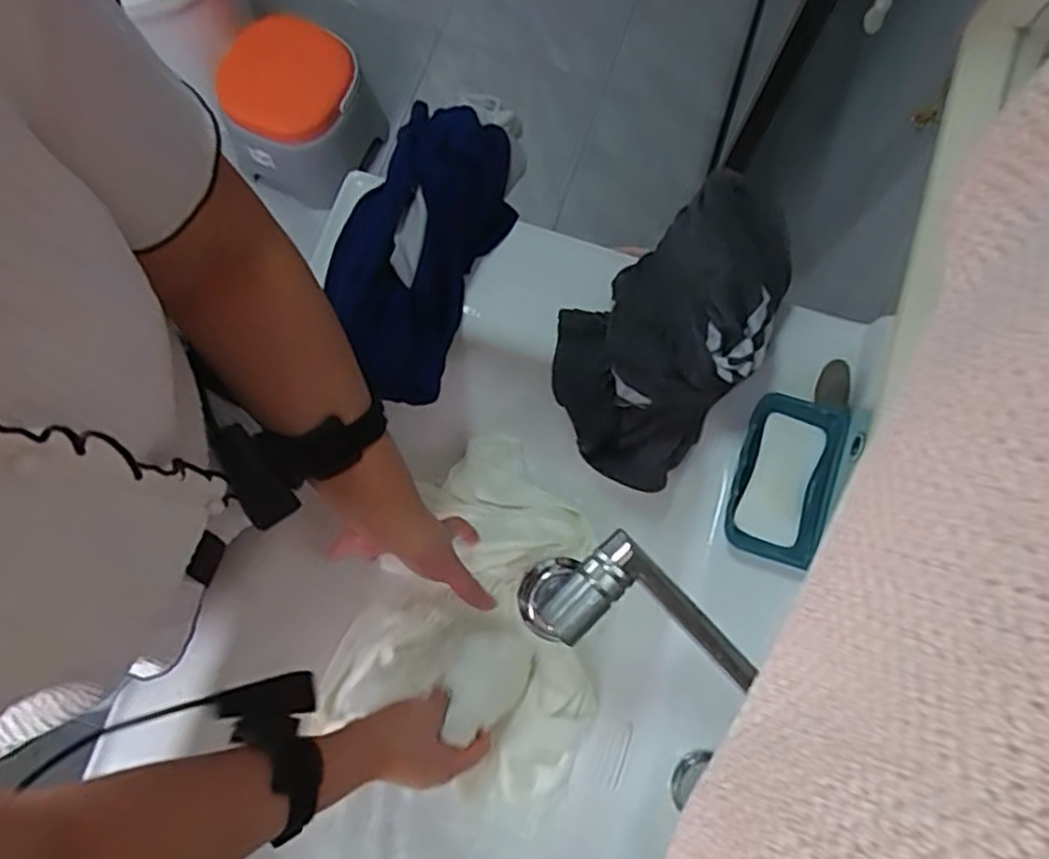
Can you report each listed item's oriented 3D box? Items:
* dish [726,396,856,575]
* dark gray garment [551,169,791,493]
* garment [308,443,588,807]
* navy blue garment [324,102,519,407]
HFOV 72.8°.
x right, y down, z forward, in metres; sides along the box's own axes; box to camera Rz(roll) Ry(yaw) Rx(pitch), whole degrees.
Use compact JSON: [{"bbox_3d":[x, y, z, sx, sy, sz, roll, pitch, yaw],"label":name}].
[{"bbox_3d":[0.207,0.041,0.572,0.078,0.035,0.127,19,78,4],"label":"dish"},{"bbox_3d":[0.115,-0.081,0.590,0.142,0.151,0.216,34,79,7],"label":"dark gray garment"},{"bbox_3d":[-0.020,0.177,0.651,0.231,0.098,0.287,30,79,6],"label":"garment"},{"bbox_3d":[-0.094,-0.148,0.586,0.128,0.082,0.242,18,91,3],"label":"navy blue garment"}]

